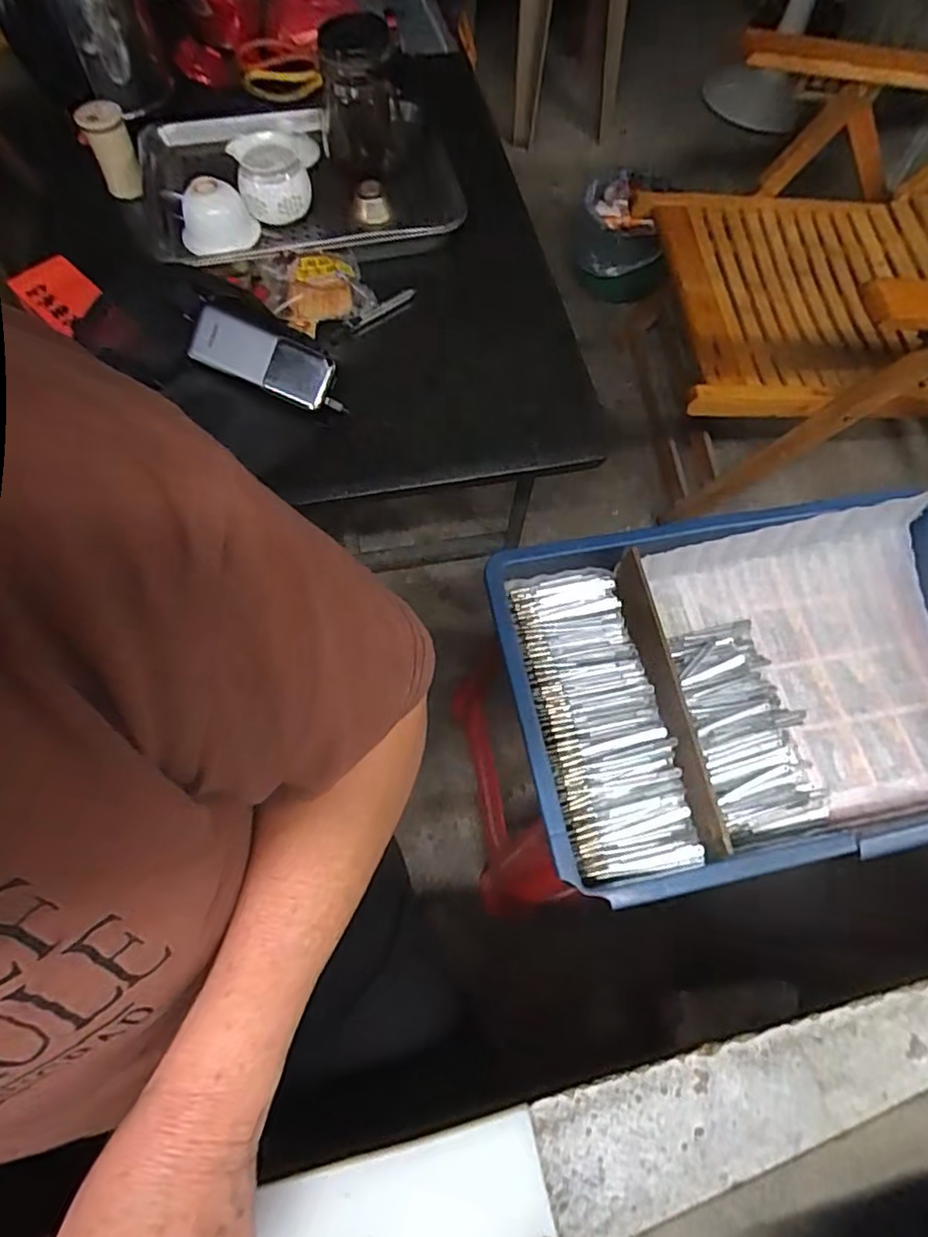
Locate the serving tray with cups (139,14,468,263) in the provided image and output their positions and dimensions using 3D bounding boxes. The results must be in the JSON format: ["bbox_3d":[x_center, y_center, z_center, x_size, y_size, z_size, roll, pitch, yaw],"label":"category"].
[{"bbox_3d":[-0.190,-0.525,0.693,0.346,0.178,0.247,-17,67,-9],"label":"serving tray with cups"}]

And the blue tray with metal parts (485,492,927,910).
[{"bbox_3d":[0.257,0.057,0.545,0.429,0.088,0.288,-10,67,-4],"label":"blue tray with metal parts"}]

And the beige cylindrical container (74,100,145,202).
[{"bbox_3d":[-0.395,-0.526,0.703,0.048,0.081,0.052,0,66,1],"label":"beige cylindrical container"}]

